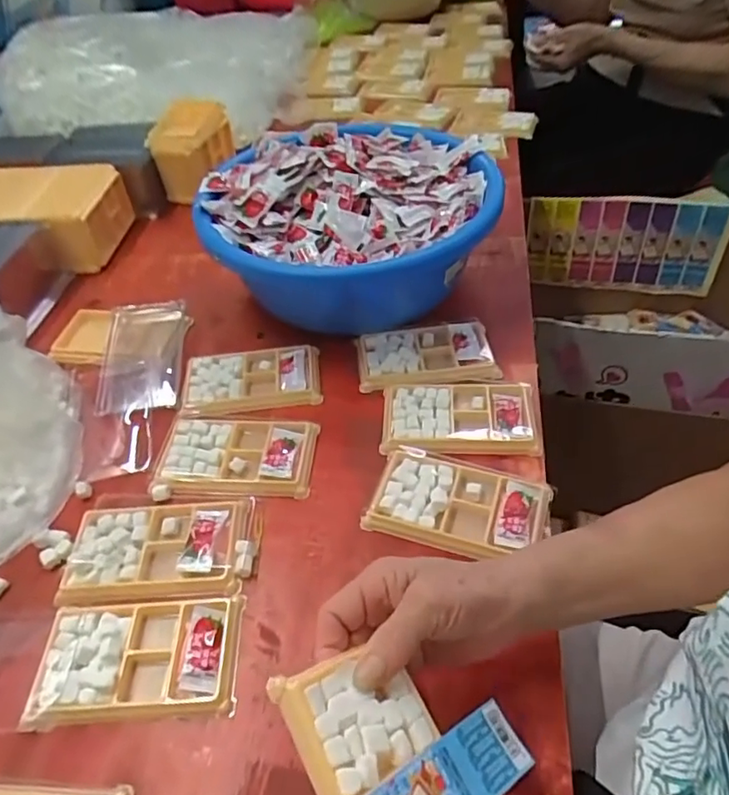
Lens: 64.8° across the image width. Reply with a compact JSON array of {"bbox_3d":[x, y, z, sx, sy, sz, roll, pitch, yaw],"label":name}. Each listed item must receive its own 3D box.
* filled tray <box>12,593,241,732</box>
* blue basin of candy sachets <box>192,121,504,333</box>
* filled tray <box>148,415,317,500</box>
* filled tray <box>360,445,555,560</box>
[{"bbox_3d":[-0.155,0.176,0.393,0.133,0.013,0.079,-5,47,-1],"label":"filled tray"},{"bbox_3d":[-0.014,-0.184,0.639,0.303,0.123,0.269,-13,48,-9],"label":"blue basin of candy sachets"},{"bbox_3d":[-0.114,0.049,0.511,0.136,0.011,0.078,2,48,6],"label":"filled tray"},{"bbox_3d":[0.077,0.084,0.464,0.138,0.016,0.081,12,50,14],"label":"filled tray"}]

